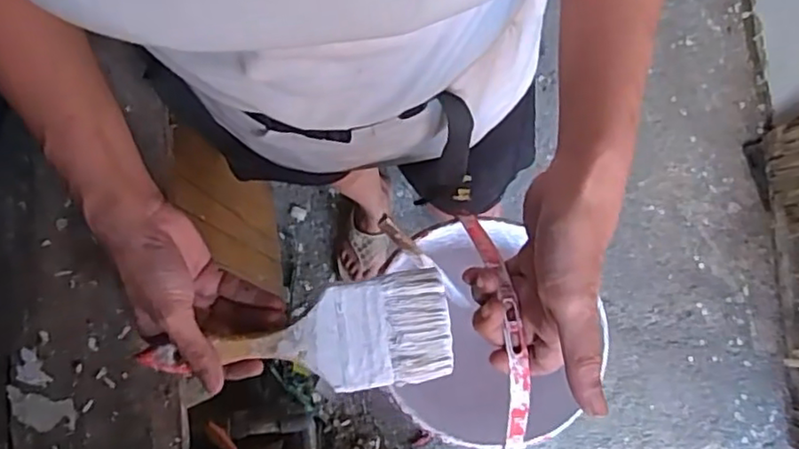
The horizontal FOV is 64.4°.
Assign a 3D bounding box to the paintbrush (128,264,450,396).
[{"bbox_3d":[-0.065,0.080,0.428,0.199,0.018,0.073,-7,80,-8],"label":"paintbrush"}]

